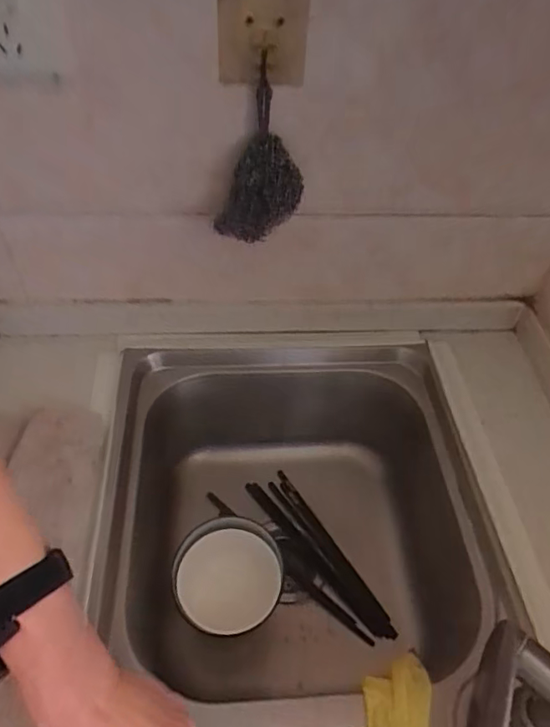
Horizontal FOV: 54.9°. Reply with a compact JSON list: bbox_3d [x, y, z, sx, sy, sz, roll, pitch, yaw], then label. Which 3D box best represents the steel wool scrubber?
[{"bbox_3d":[-0.016,-0.166,0.505,0.079,0.093,0.031,-2,48,-5],"label":"steel wool scrubber"}]

